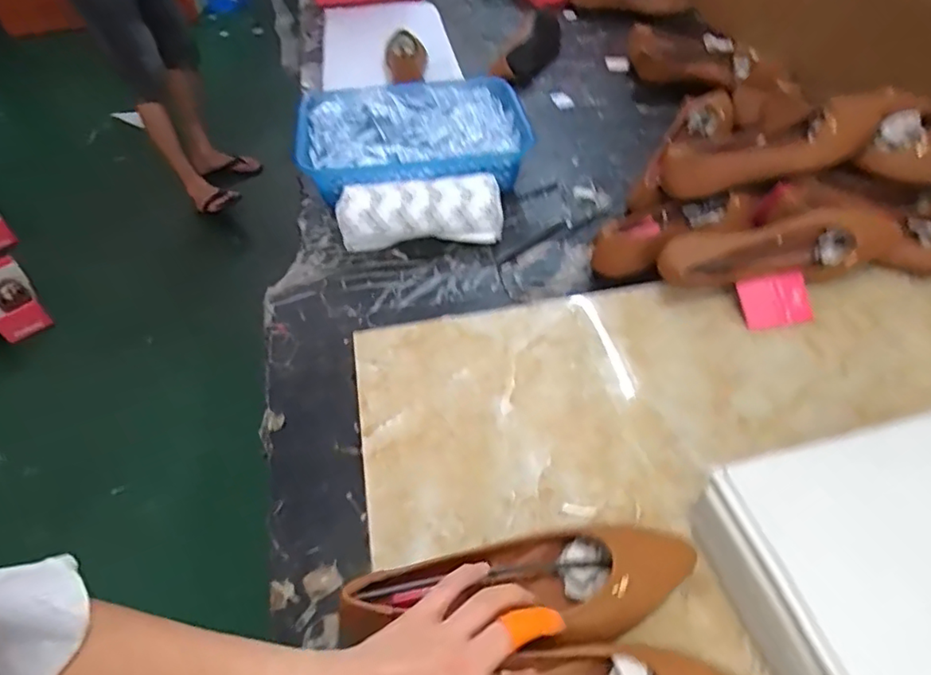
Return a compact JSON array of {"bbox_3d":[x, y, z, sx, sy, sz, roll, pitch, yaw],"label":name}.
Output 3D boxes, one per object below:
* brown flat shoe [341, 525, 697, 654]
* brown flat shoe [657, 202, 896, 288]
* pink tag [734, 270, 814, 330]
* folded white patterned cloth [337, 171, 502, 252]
[{"bbox_3d":[0.044,0.182,0.416,0.254,0.045,0.079,-1,47,-10],"label":"brown flat shoe"},{"bbox_3d":[0.349,-0.100,0.643,0.265,0.055,0.066,-6,48,-1],"label":"brown flat shoe"},{"bbox_3d":[0.340,-0.040,0.633,0.076,0.004,0.060,-10,67,0],"label":"pink tag"},{"bbox_3d":[-0.058,-0.160,0.745,0.208,0.070,0.081,-10,48,-6],"label":"folded white patterned cloth"}]

